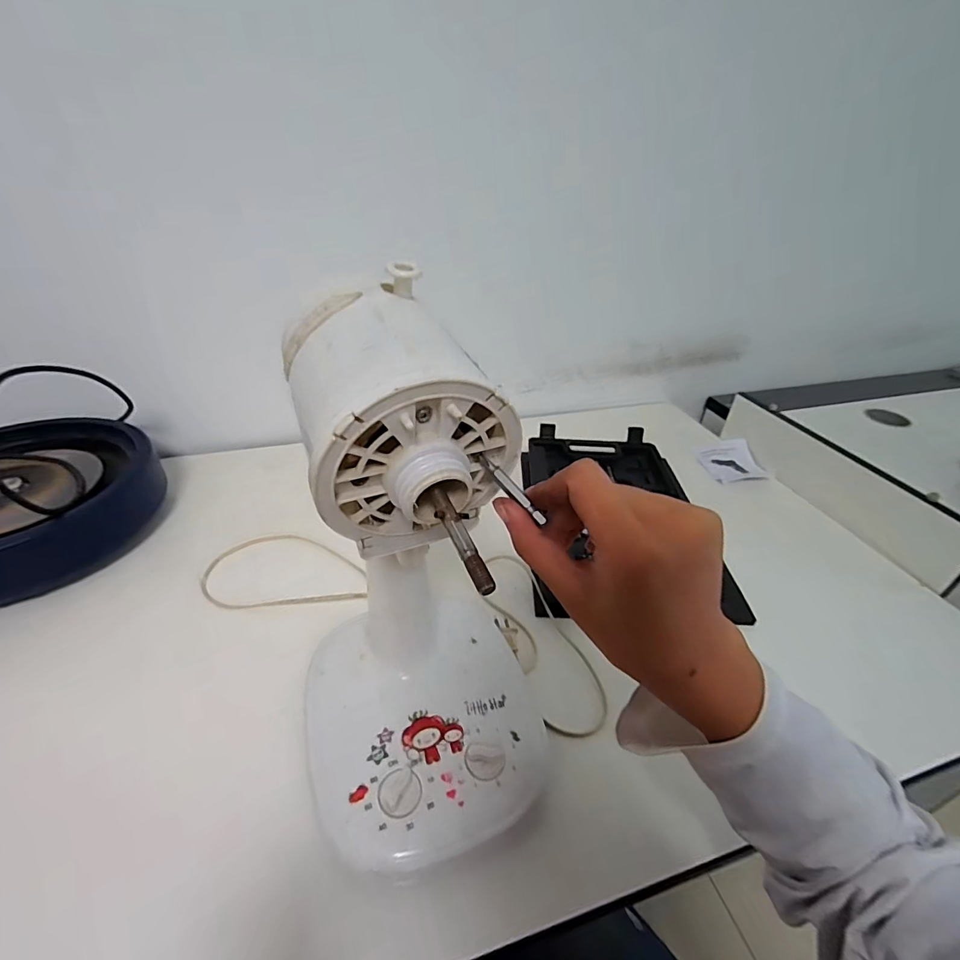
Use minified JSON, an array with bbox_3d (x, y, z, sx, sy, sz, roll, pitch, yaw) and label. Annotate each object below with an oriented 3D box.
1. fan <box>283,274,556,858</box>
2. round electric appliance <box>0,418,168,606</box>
[{"bbox_3d":[-0.040,0.068,0.294,0.173,0.320,0.186,-20,41,-27],"label":"fan"},{"bbox_3d":[-0.577,0.023,0.574,0.265,0.087,0.283,1,36,-1],"label":"round electric appliance"}]

